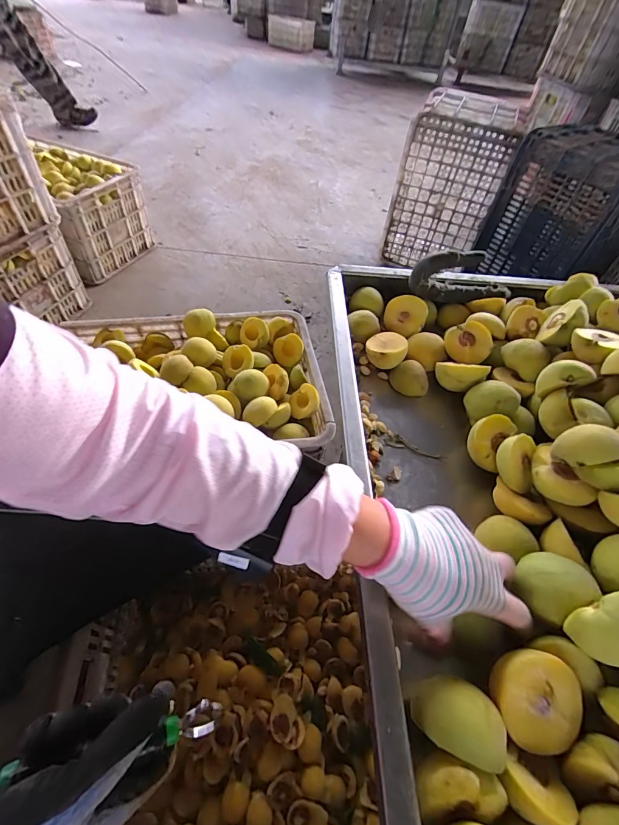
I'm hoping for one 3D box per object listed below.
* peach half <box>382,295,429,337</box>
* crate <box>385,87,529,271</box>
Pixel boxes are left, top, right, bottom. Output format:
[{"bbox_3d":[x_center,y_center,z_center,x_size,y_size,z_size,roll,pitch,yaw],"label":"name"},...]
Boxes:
[{"bbox_3d":[0.155,-0.155,0.578,0.063,0.056,0.032,22,21,23],"label":"peach half"},{"bbox_3d":[0.502,-0.795,1.320,0.326,0.495,0.223,27,53,14],"label":"crate"}]

